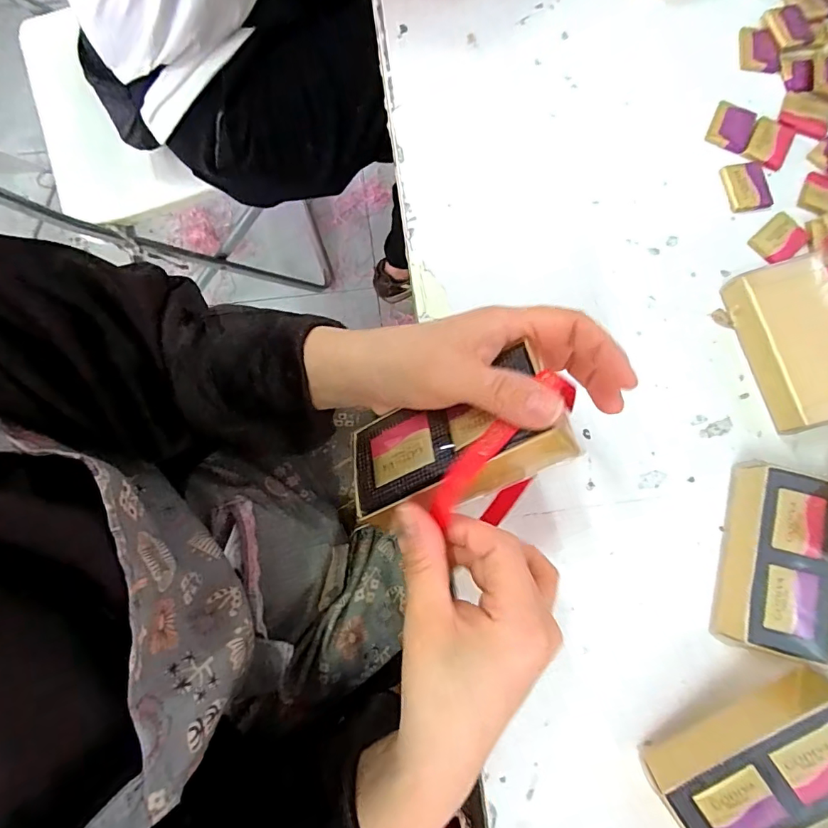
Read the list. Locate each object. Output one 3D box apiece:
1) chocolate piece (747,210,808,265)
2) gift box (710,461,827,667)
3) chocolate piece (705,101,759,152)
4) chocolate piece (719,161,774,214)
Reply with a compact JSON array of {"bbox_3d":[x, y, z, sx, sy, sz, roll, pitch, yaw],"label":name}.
[{"bbox_3d":[0.287,-0.137,0.373,0.043,0.004,0.031,-41,83,-9],"label":"chocolate piece"},{"bbox_3d":[0.239,0.095,0.309,0.059,0.030,0.113,15,79,1],"label":"gift box"},{"bbox_3d":[0.262,-0.236,0.391,0.034,0.007,0.044,25,79,2],"label":"chocolate piece"},{"bbox_3d":[0.268,-0.182,0.381,0.036,0.004,0.040,-10,80,-4],"label":"chocolate piece"}]

